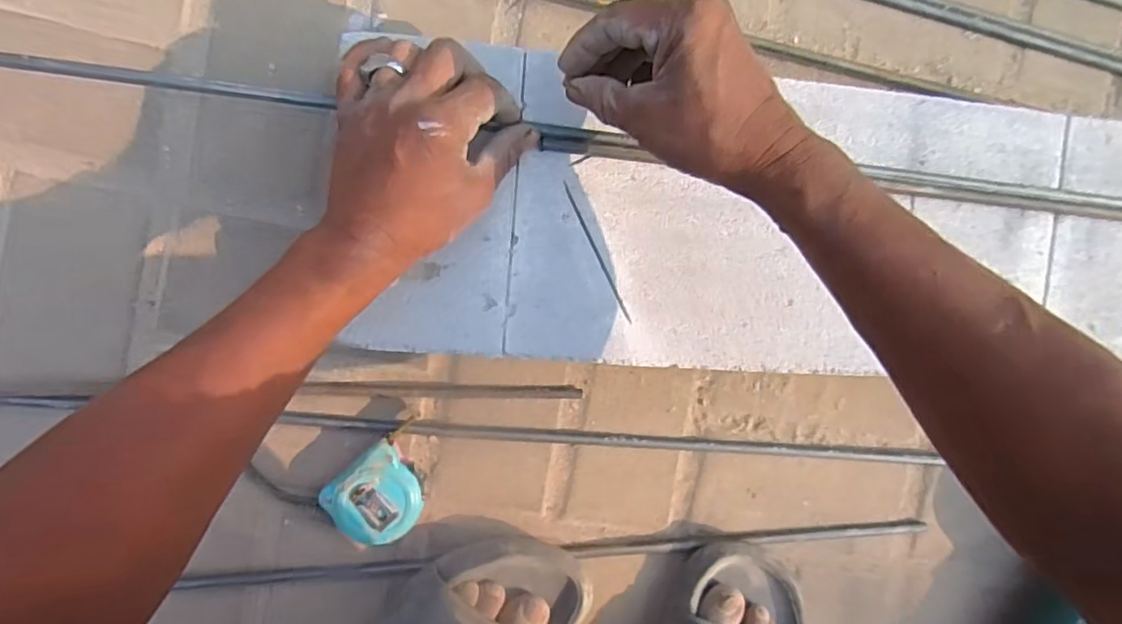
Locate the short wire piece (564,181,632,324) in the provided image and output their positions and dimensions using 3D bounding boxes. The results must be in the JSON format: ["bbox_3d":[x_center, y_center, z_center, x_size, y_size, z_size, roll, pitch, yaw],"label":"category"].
[{"bbox_3d":[0.025,-0.039,0.415,0.004,0.004,0.104,-27,98,-5],"label":"short wire piece"}]

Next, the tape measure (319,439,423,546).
[{"bbox_3d":[-0.137,0.138,0.461,0.064,0.032,0.065,-34,99,-4],"label":"tape measure"}]

